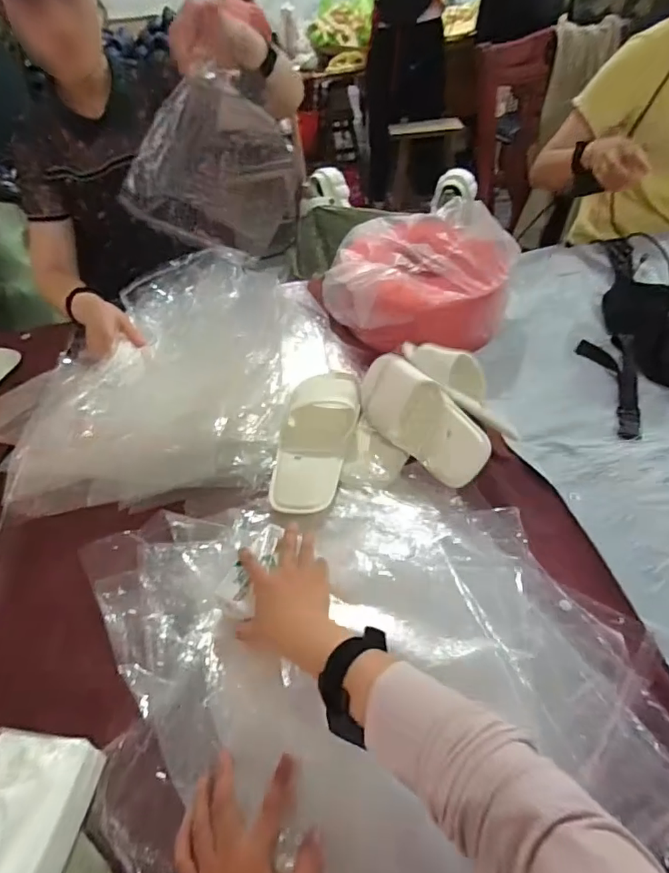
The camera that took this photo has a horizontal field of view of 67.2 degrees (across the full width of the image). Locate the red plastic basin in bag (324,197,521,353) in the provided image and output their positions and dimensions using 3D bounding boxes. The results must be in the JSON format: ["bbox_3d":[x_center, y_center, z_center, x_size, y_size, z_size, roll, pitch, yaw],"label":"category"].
[{"bbox_3d":[0.152,-0.282,0.892,0.320,0.159,0.244,-6,47,0],"label":"red plastic basin in bag"}]

